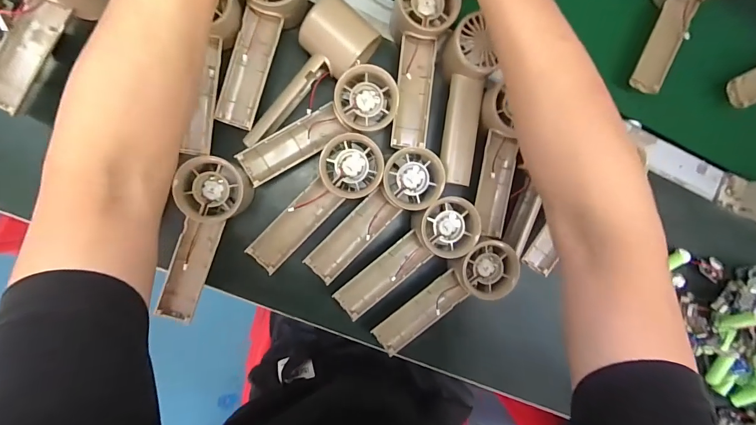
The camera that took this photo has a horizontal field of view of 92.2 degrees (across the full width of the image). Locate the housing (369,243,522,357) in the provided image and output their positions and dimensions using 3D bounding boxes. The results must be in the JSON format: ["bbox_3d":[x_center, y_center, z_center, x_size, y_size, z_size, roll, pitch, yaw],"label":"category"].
[{"bbox_3d":[0.068,0.085,0.367,0.159,0.037,0.053,-38,99,12],"label":"housing"}]

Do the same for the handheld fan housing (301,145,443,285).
[{"bbox_3d":[-0.004,0.002,0.353,0.156,0.033,0.052,-43,99,12],"label":"handheld fan housing"}]

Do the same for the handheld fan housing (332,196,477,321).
[{"bbox_3d":[0.027,0.043,0.360,0.155,0.031,0.056,-39,99,11],"label":"handheld fan housing"}]

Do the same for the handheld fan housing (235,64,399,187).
[{"bbox_3d":[-0.052,-0.073,0.333,0.152,0.034,0.053,-36,98,-3],"label":"handheld fan housing"}]

